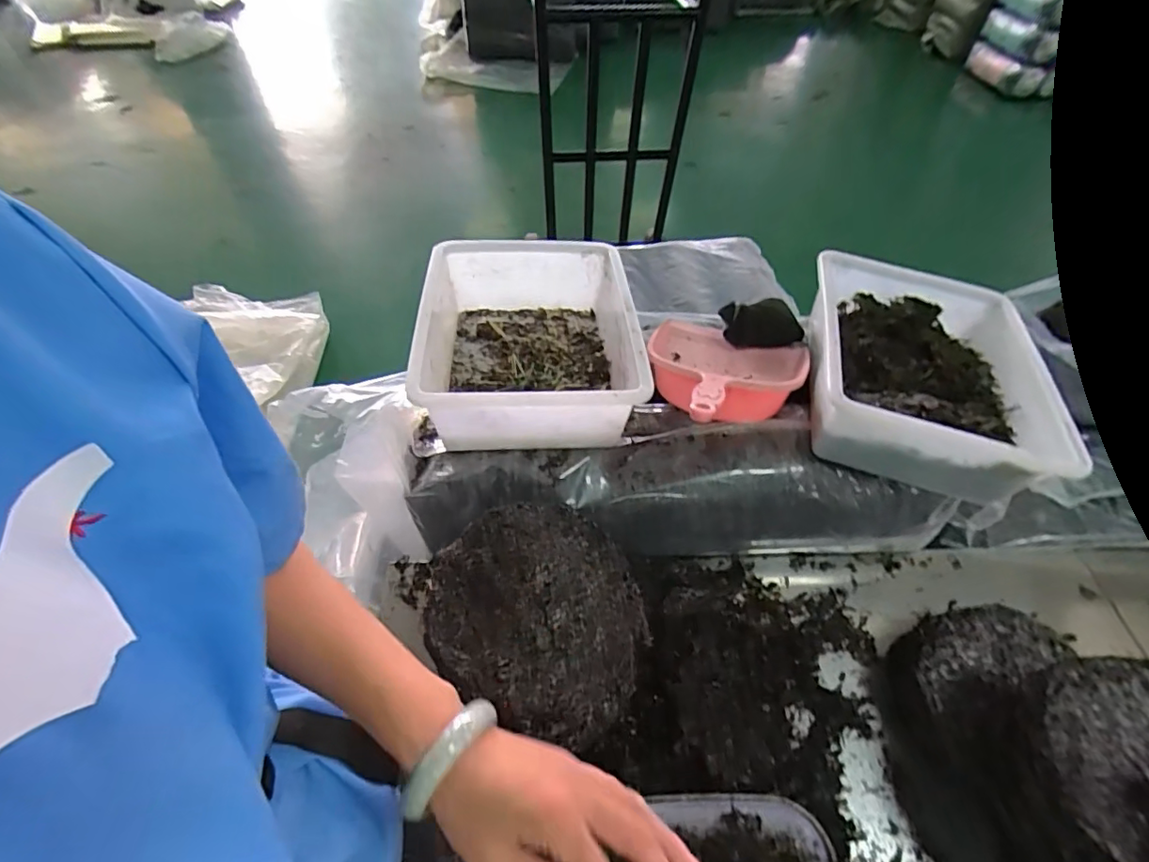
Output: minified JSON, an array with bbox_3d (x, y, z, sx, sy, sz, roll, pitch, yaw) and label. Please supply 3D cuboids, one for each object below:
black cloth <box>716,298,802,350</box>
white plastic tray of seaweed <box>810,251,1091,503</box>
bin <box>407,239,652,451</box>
[{"bbox_3d":[0.277,-0.161,0.823,0.123,0.052,0.055,3,52,2],"label":"black cloth"},{"bbox_3d":[0.456,-0.090,0.733,0.267,0.108,0.331,13,53,10],"label":"white plastic tray of seaweed"},{"bbox_3d":[-0.060,-0.127,0.766,0.281,0.132,0.351,-4,52,-4],"label":"bin"}]

